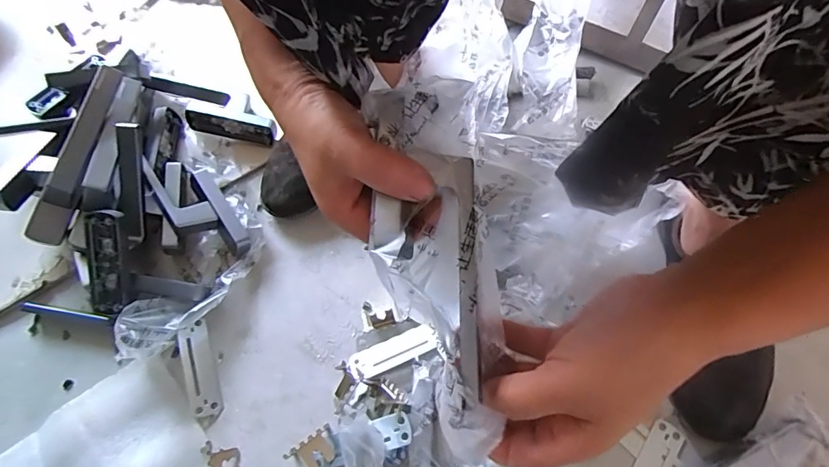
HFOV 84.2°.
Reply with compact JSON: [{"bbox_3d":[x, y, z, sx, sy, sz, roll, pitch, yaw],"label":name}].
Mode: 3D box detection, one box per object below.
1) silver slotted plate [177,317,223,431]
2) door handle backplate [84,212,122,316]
[{"bbox_3d":[-0.208,0.134,0.443,0.028,0.012,0.098,-17,65,-15],"label":"silver slotted plate"},{"bbox_3d":[-0.294,0.029,0.433,0.033,0.009,0.097,6,102,4],"label":"door handle backplate"}]

